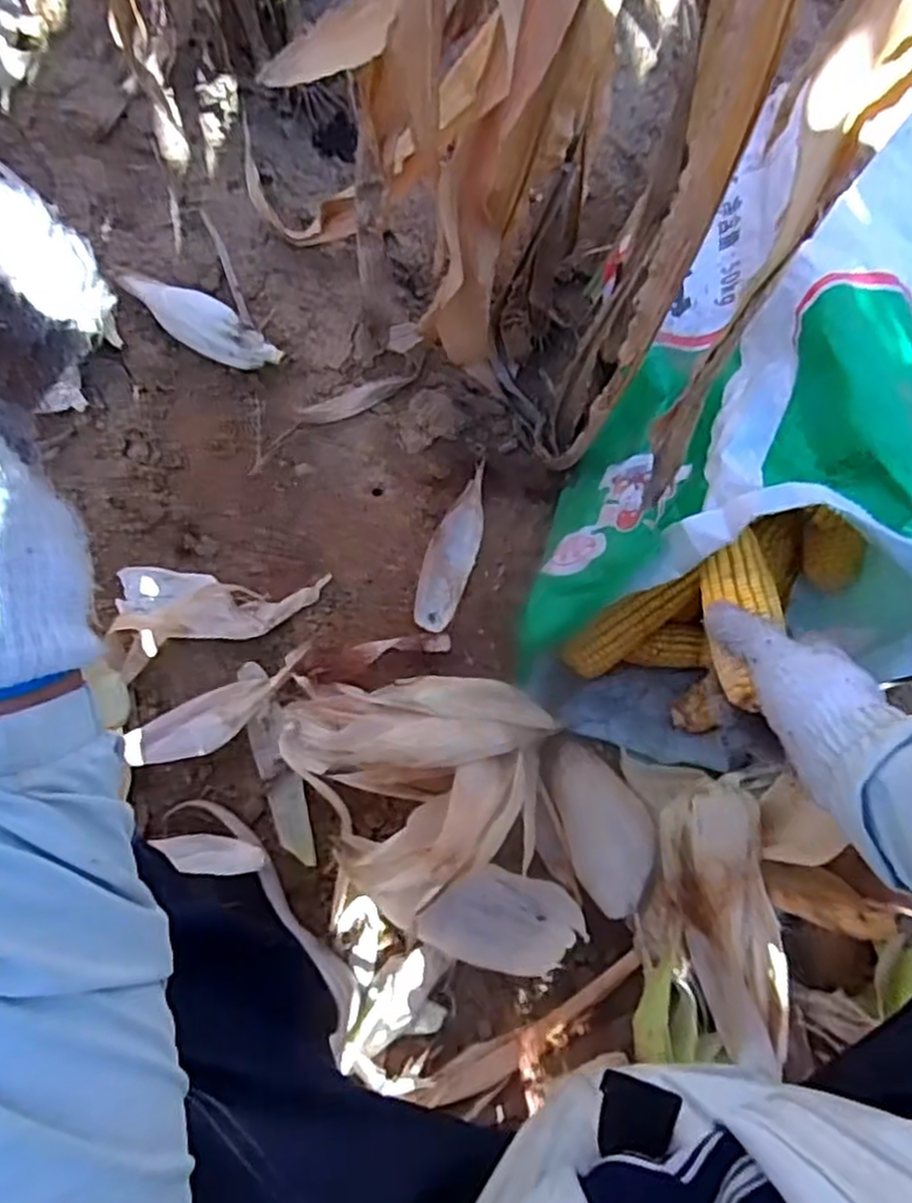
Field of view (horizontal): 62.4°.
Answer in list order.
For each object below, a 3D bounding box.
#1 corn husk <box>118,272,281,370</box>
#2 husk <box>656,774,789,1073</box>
[{"bbox_3d":[-0.284,-0.304,0.810,0.215,0.056,0.054,34,79,7],"label":"corn husk"},{"bbox_3d":[0.229,0.276,0.640,0.075,0.061,0.229,-8,77,-3],"label":"husk"}]

